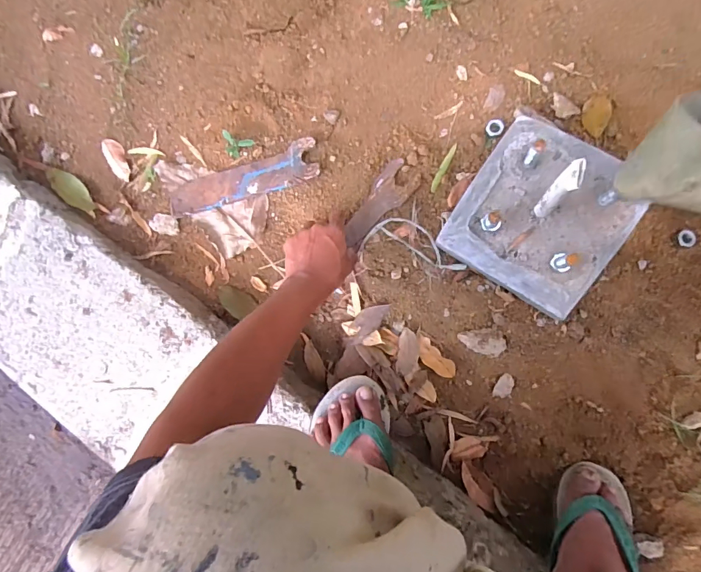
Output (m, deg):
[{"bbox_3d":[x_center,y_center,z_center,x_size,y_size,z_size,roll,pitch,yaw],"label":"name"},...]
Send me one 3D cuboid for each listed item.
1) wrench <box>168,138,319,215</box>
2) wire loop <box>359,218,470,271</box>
[{"bbox_3d":[-0.169,-0.163,0.670,0.242,0.017,0.056,-16,87,7],"label":"wrench"},{"bbox_3d":[0.095,-0.065,0.637,0.157,0.030,0.061,11,90,13],"label":"wire loop"}]

